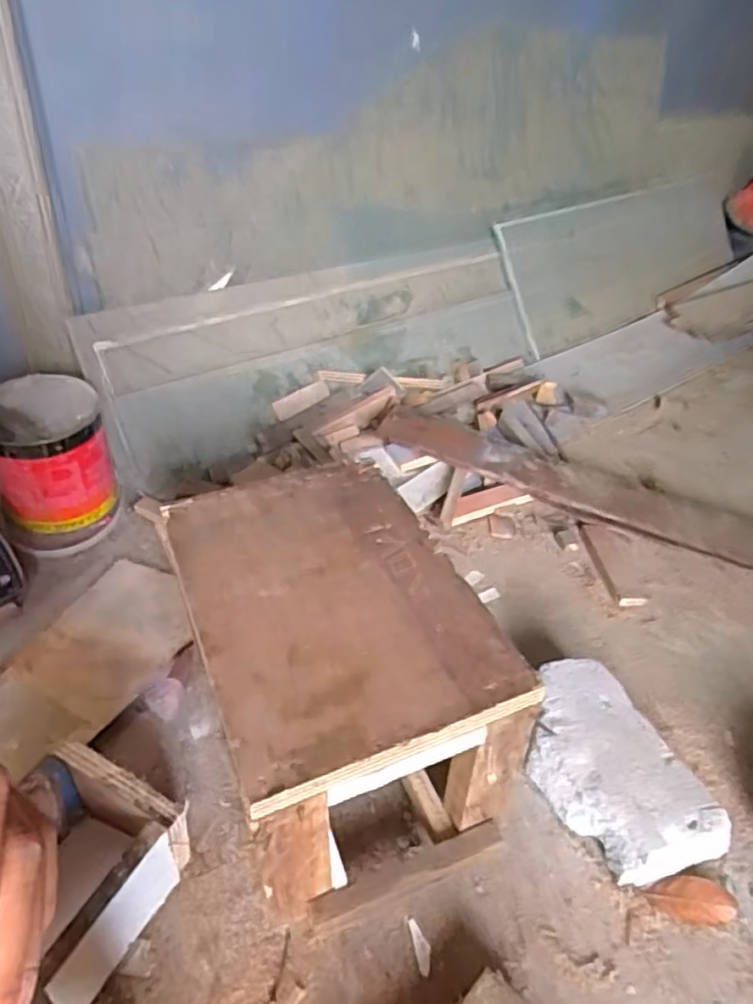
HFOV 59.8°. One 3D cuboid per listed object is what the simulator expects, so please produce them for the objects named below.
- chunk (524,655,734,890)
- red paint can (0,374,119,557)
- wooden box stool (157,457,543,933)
[{"bbox_3d":[0.229,0.265,0.649,0.115,0.072,0.207,-17,45,-25],"label":"chunk"},{"bbox_3d":[-0.435,-0.048,0.876,0.152,0.165,0.163,-16,44,-25],"label":"red paint can"},{"bbox_3d":[-0.050,0.140,0.602,0.227,0.187,0.335,-13,43,-21],"label":"wooden box stool"}]

